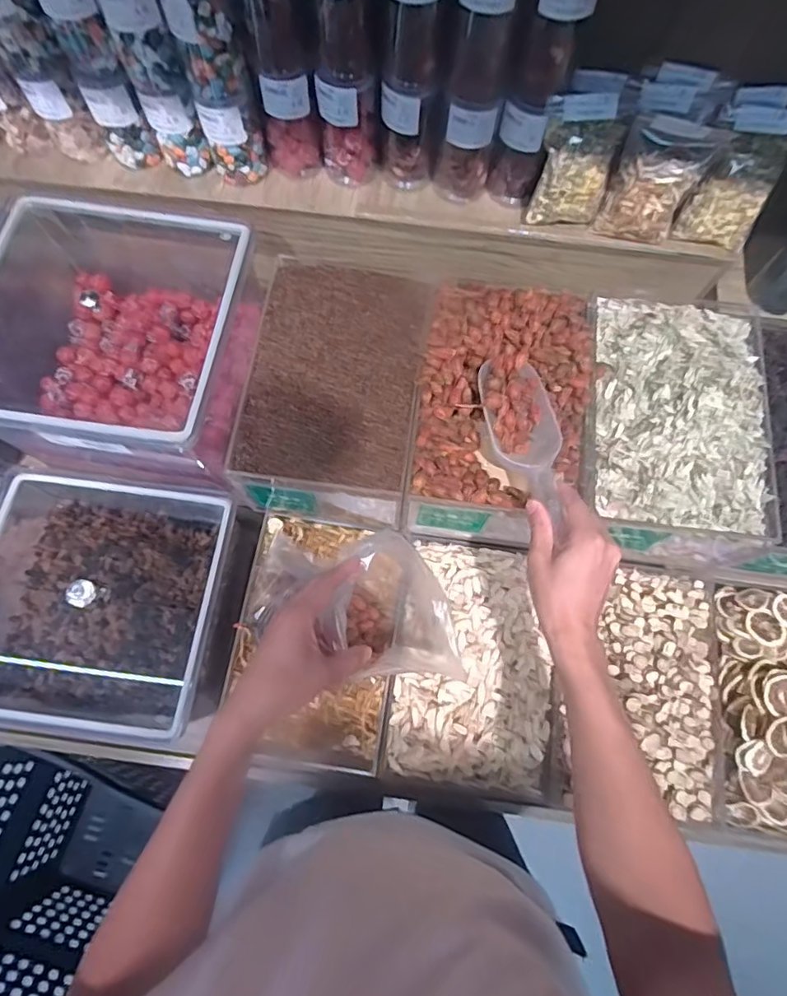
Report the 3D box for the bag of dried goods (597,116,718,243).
[{"bbox_3d":[0.284,-0.339,0.580,0.090,0.114,0.047,17,72,3],"label":"bag of dried goods"}]

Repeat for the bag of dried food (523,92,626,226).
[{"bbox_3d":[0.202,-0.368,0.589,0.086,0.119,0.041,-2,72,-3],"label":"bag of dried food"}]

